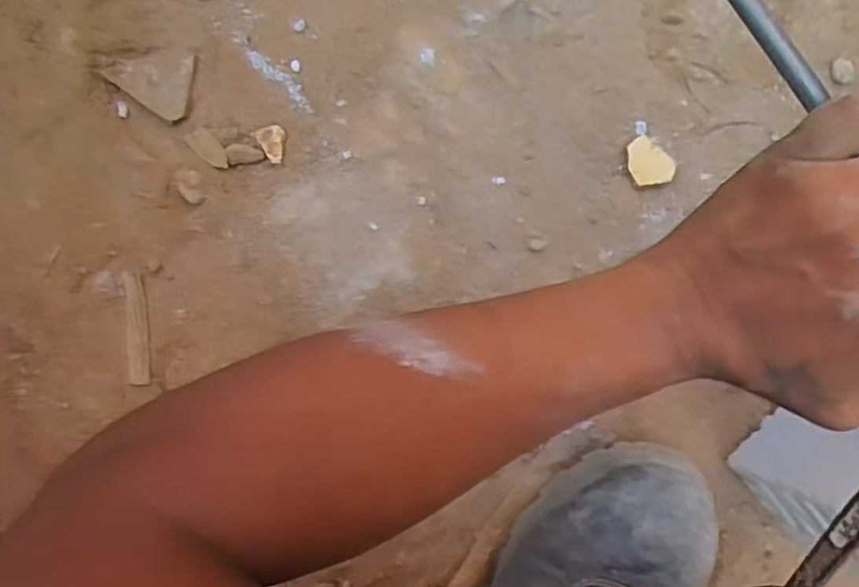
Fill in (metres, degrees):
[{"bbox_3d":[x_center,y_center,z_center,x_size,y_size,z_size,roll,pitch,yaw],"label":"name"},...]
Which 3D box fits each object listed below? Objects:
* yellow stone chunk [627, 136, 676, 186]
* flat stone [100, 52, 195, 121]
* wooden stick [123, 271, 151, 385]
[{"bbox_3d":[0.143,-0.086,0.400,0.031,0.010,0.031,0,91,-9],"label":"yellow stone chunk"},{"bbox_3d":[-0.162,-0.124,0.354,0.046,0.004,0.037,13,89,-9],"label":"flat stone"},{"bbox_3d":[-0.170,0.021,0.361,0.012,0.004,0.065,-1,91,-9],"label":"wooden stick"}]

